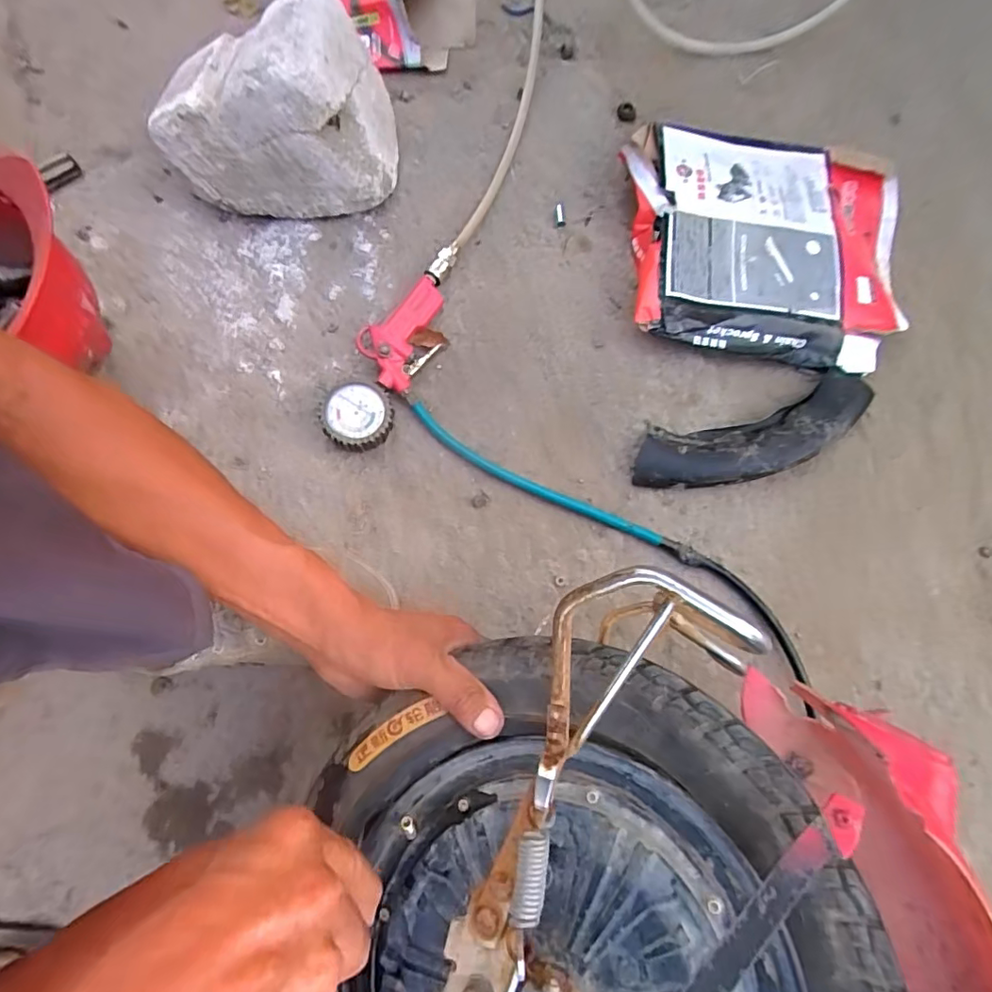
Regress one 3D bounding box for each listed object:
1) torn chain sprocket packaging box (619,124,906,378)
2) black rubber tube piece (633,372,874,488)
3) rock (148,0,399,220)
[{"bbox_3d":[0.290,-0.277,0.584,0.299,0.049,0.271,4,78,2],"label":"torn chain sprocket packaging box"},{"bbox_3d":[0.262,-0.060,0.547,0.246,0.028,0.077,-17,78,-3],"label":"black rubber tube piece"},{"bbox_3d":[-0.226,-0.404,0.566,0.221,0.146,0.162,-2,78,0],"label":"rock"}]

